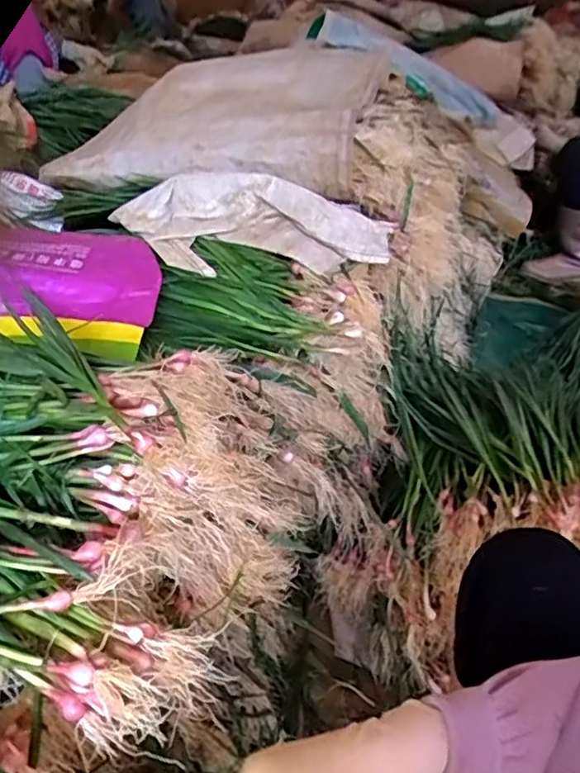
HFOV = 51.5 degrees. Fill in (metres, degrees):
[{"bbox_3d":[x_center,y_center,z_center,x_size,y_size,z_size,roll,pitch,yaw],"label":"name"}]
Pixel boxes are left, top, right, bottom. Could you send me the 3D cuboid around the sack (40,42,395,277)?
[{"bbox_3d":[-0.104,-0.372,0.930,0.478,0.218,0.397,-2,36,-5],"label":"sack"}]

